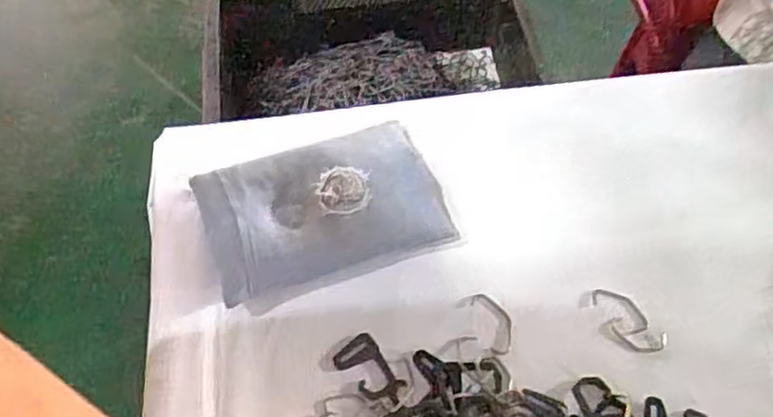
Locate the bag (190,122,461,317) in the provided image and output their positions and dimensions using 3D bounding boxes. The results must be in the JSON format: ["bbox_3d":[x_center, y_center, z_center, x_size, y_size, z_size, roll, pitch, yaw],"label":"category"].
[{"bbox_3d":[-0.045,-0.001,0.499,0.168,0.035,0.113,-19,57,-13],"label":"bag"}]

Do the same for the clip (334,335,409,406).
[{"bbox_3d":[-0.008,0.105,0.445,0.030,0.004,0.050,-39,63,-24],"label":"clip"}]

